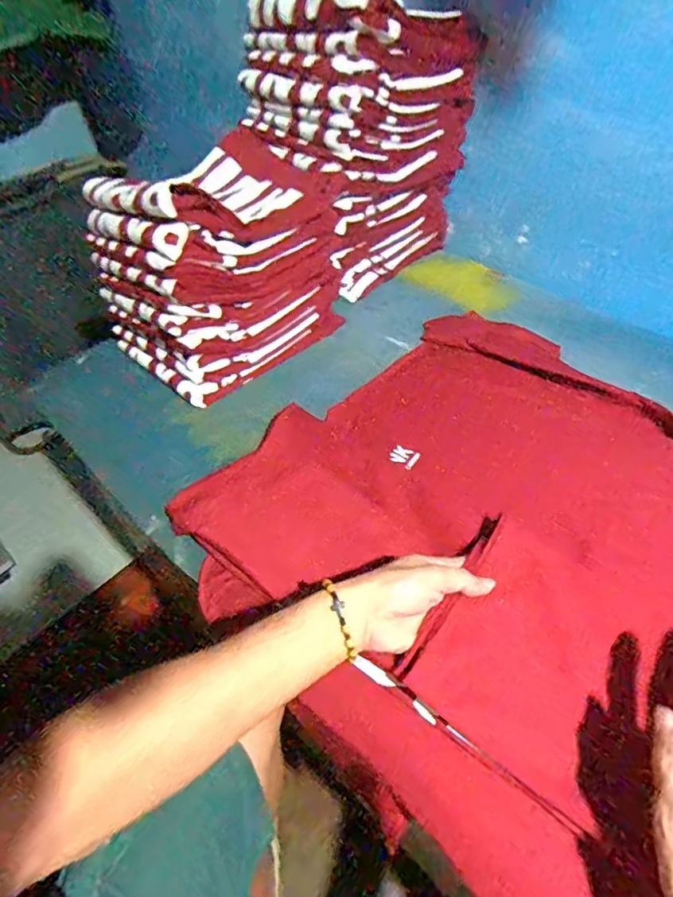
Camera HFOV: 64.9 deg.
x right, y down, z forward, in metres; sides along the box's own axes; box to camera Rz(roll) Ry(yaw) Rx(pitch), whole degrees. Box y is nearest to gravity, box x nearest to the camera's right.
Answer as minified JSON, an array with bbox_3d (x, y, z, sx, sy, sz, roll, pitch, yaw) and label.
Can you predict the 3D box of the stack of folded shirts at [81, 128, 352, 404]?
[{"bbox_3d":[-0.153,-0.252,0.701,0.291,0.224,0.210,-36,56,-25],"label":"stack of folded shirts"}]

